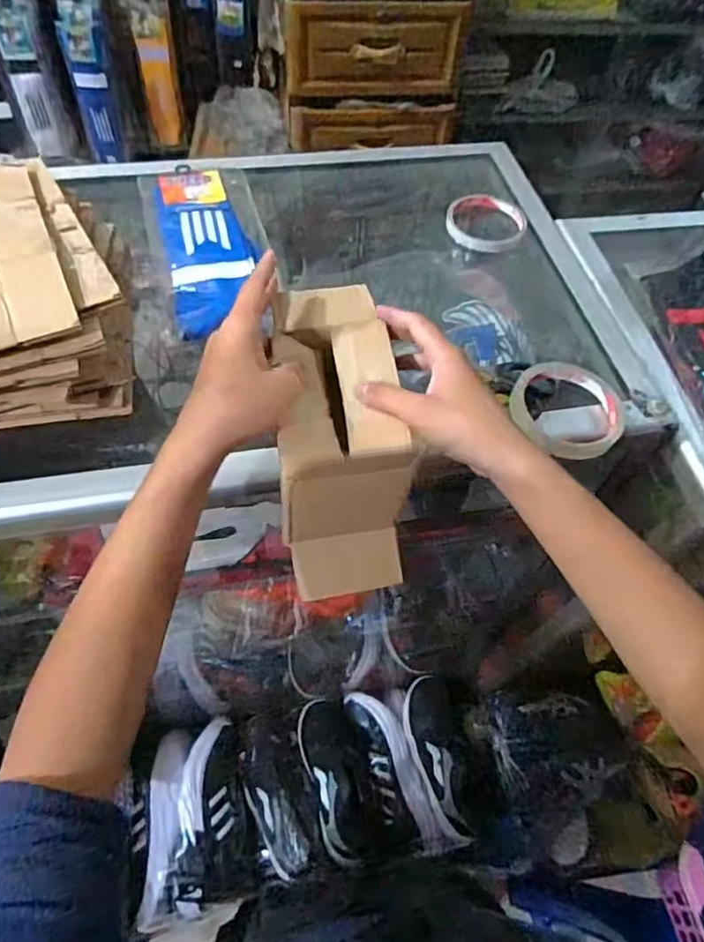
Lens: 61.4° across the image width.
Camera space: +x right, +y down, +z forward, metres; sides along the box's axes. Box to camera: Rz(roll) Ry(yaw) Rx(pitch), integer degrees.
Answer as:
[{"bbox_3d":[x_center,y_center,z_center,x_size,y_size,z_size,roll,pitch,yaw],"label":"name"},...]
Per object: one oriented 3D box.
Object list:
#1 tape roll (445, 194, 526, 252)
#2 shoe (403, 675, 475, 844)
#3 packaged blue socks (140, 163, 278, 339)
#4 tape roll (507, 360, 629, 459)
[{"bbox_3d":[0.143,-0.266,0.636,0.084,0.019,0.084,2,57,-3],"label":"tape roll"},{"bbox_3d":[0.151,0.492,1.030,0.090,0.080,0.255,-5,58,-8],"label":"shoe"},{"bbox_3d":[-0.138,-0.220,0.576,0.110,0.020,0.261,-12,59,-12],"label":"packaged blue socks"},{"bbox_3d":[0.177,-0.051,0.486,0.090,0.024,0.078,35,61,17],"label":"tape roll"}]

